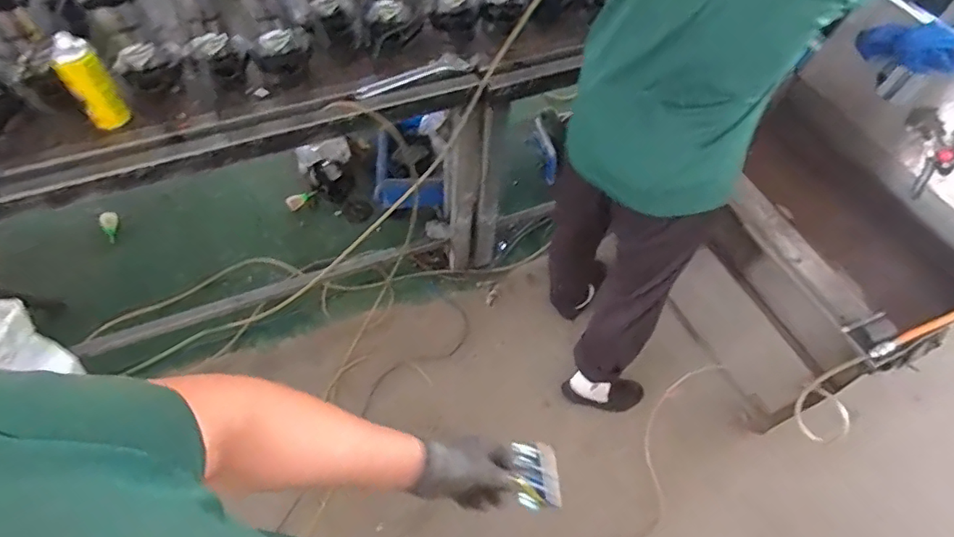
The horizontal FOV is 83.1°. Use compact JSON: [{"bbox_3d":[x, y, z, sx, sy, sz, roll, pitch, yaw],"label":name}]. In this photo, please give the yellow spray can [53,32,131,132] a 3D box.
[{"bbox_3d":[-0.726,-0.346,1.010,0.073,0.168,0.059,-35,67,-21],"label":"yellow spray can"}]

